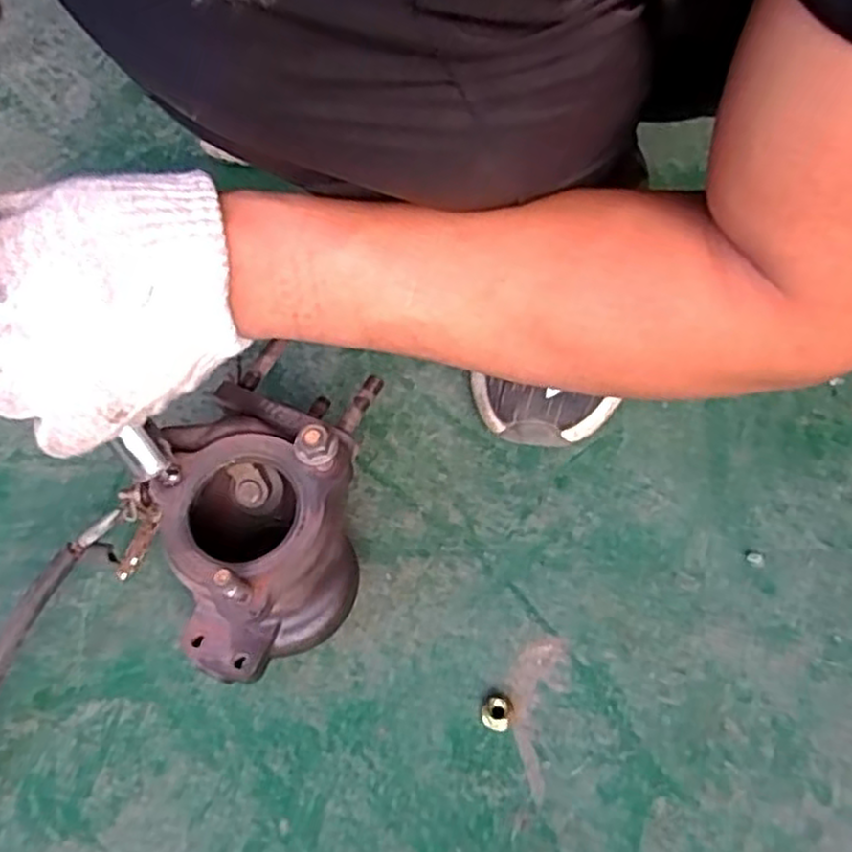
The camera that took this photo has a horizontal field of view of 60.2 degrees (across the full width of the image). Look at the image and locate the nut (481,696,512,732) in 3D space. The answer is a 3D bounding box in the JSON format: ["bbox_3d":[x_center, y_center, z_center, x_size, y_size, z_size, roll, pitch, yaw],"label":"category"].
[{"bbox_3d":[0.038,0.153,0.389,0.015,0.007,0.017,14,56,11],"label":"nut"}]

